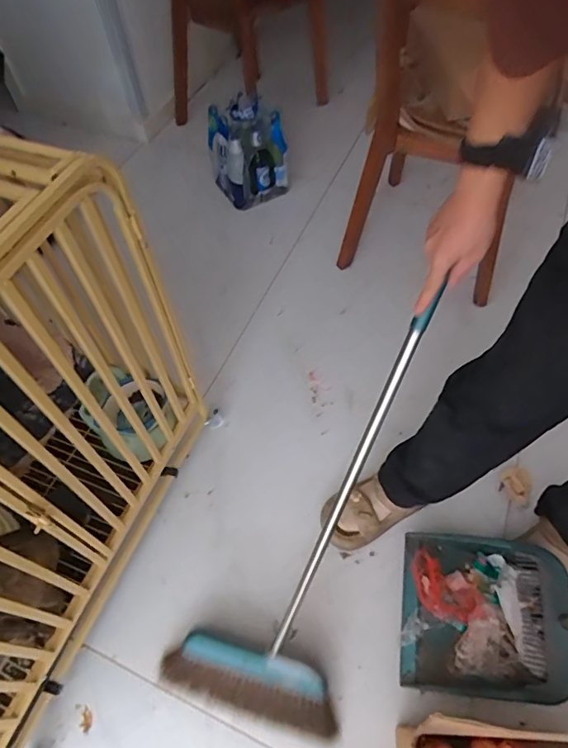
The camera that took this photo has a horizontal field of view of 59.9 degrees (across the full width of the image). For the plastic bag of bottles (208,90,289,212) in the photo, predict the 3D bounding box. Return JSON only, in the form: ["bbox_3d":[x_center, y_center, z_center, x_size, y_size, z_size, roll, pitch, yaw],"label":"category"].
[{"bbox_3d":[-0.114,-0.723,1.609,0.206,0.283,0.187,-29,58,-15],"label":"plastic bag of bottles"}]

